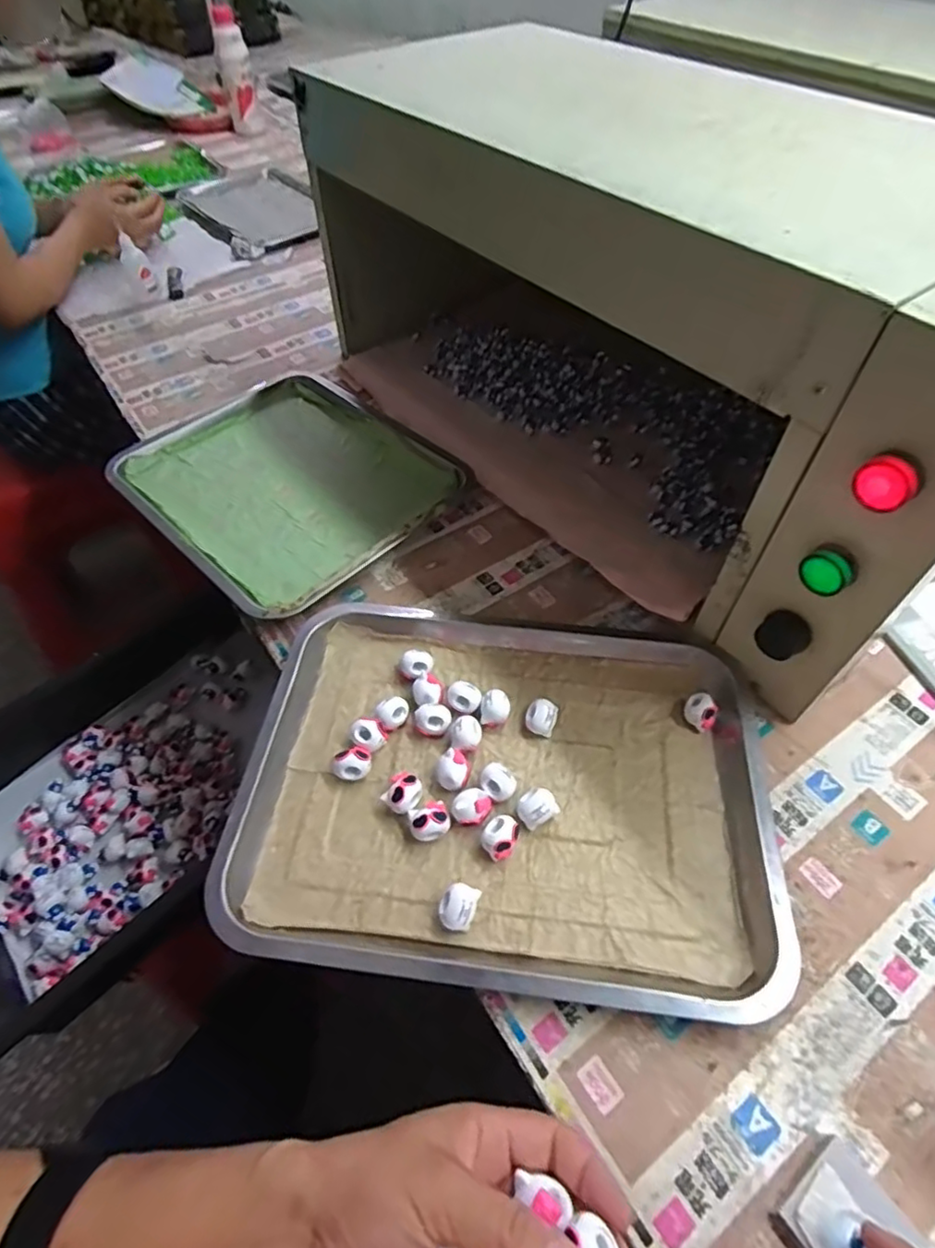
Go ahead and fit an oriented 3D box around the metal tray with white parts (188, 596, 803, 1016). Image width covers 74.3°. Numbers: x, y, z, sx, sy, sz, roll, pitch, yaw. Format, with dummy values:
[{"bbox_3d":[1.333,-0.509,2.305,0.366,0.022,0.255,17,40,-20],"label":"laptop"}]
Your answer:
[{"bbox_3d":[0.028,0.104,0.432,0.347,0.044,0.270,3,55,7],"label":"metal tray with white parts"}]

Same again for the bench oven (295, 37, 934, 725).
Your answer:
[{"bbox_3d":[0.140,-0.273,0.544,0.296,0.271,0.645,-32,59,-20],"label":"bench oven"}]

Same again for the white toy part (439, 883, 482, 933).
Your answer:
[{"bbox_3d":[-0.005,0.172,0.375,0.019,0.021,0.026,25,58,19],"label":"white toy part"}]

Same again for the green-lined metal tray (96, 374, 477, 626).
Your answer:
[{"bbox_3d":[-0.188,-0.154,0.633,0.262,0.036,0.328,-39,61,-24],"label":"green-lined metal tray"}]

